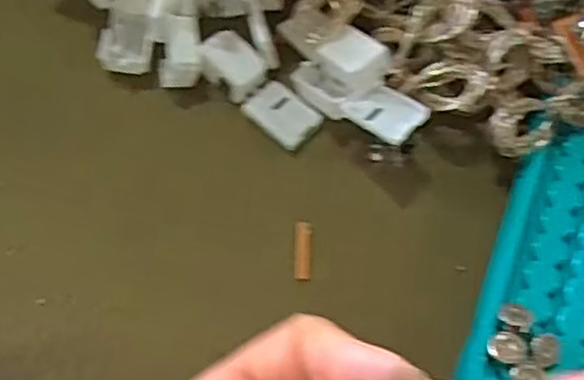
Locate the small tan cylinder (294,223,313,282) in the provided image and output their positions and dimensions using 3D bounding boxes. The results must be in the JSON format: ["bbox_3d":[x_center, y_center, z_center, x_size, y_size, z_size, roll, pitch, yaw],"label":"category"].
[{"bbox_3d":[0.004,0.022,0.261,0.006,0.004,0.022,4,68,-3],"label":"small tan cylinder"}]

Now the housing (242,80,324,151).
[{"bbox_3d":[-0.004,-0.030,0.280,0.028,0.004,0.020,41,71,11],"label":"housing"}]

